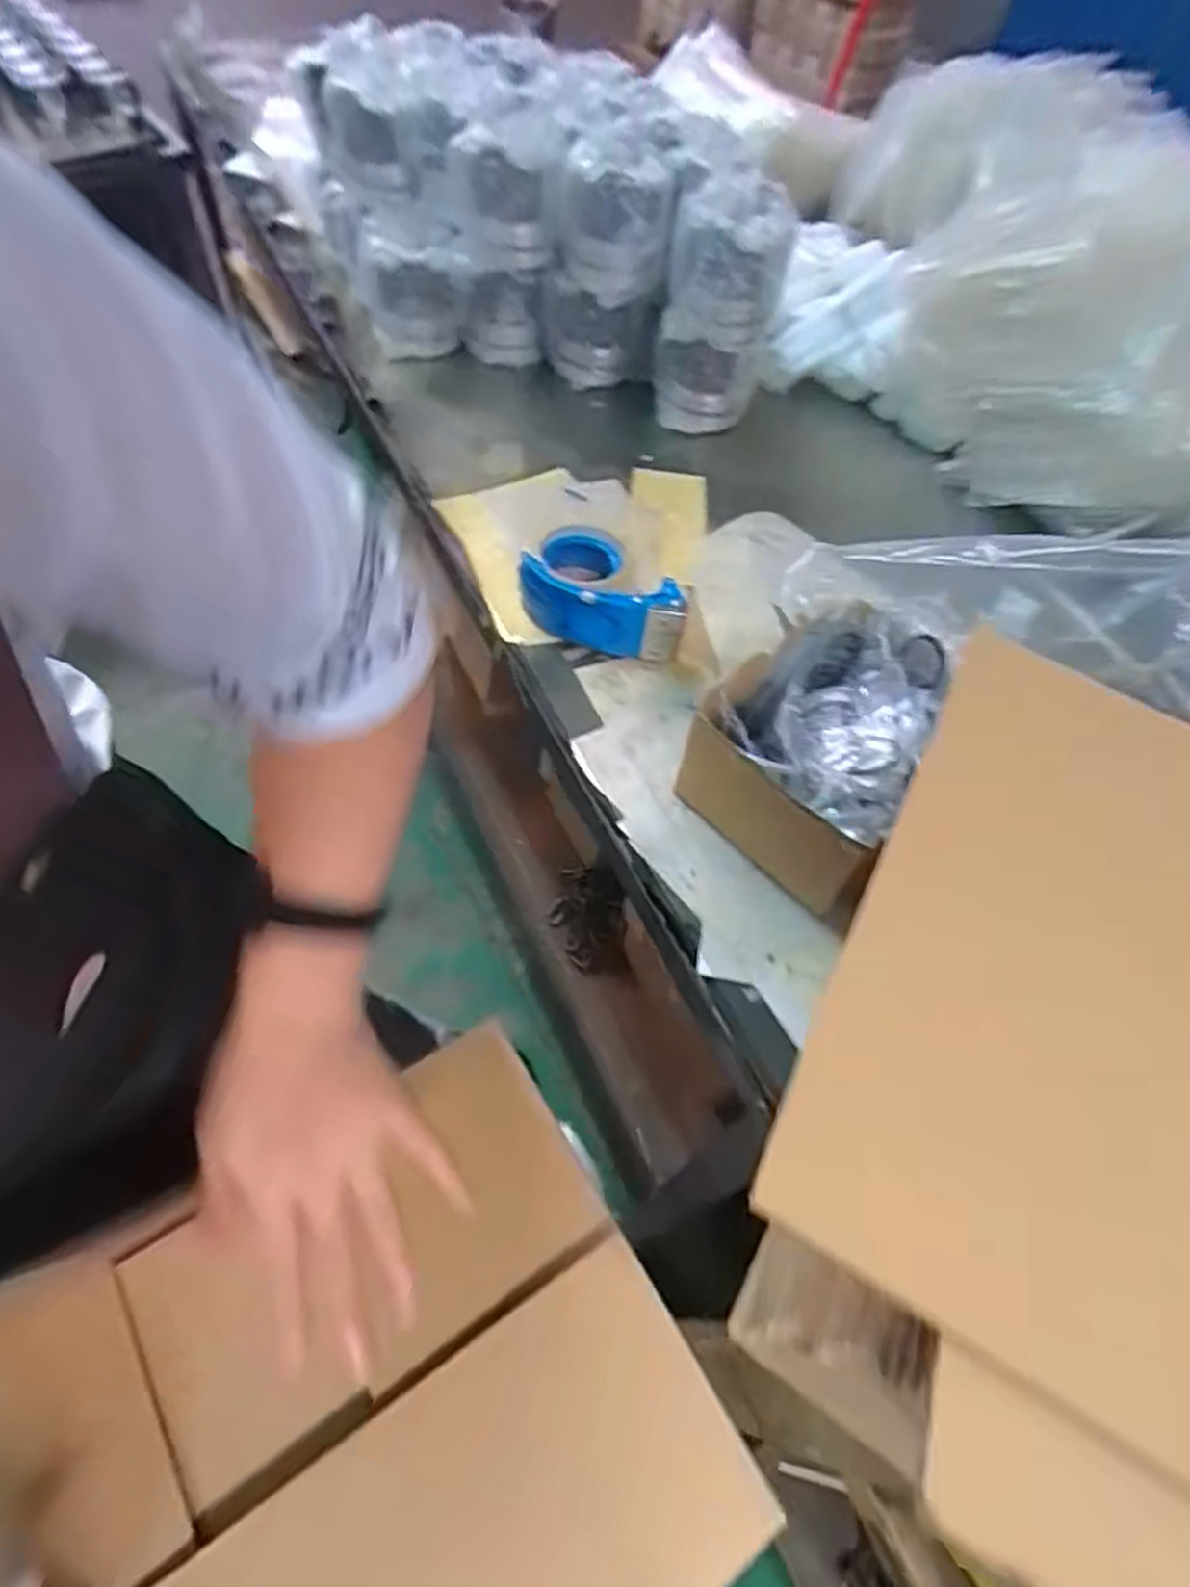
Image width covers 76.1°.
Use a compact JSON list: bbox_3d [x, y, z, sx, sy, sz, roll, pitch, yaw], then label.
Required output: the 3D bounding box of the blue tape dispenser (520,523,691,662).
[{"bbox_3d":[0.011,-0.188,0.681,0.148,0.052,0.113,15,57,3],"label":"blue tape dispenser"}]

